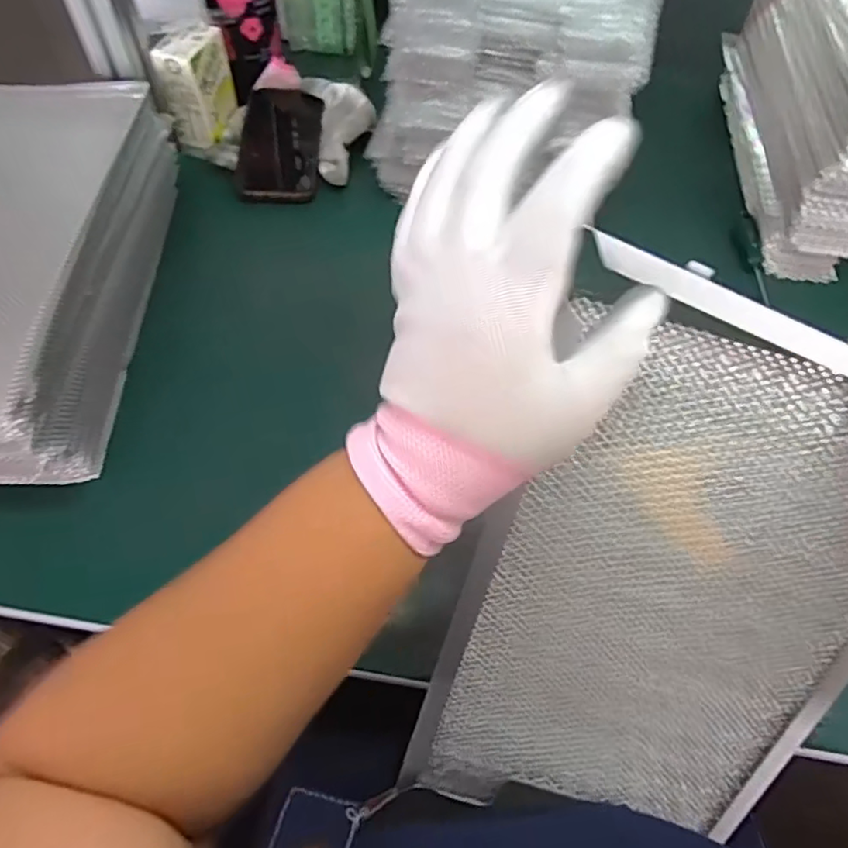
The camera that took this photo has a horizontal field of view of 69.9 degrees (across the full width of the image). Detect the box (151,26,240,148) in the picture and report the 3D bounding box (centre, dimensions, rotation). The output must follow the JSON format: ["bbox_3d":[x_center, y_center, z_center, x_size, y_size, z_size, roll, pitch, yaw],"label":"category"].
[{"bbox_3d":[-0.231,-0.348,0.620,0.049,0.089,0.070,12,59,5],"label":"box"}]

